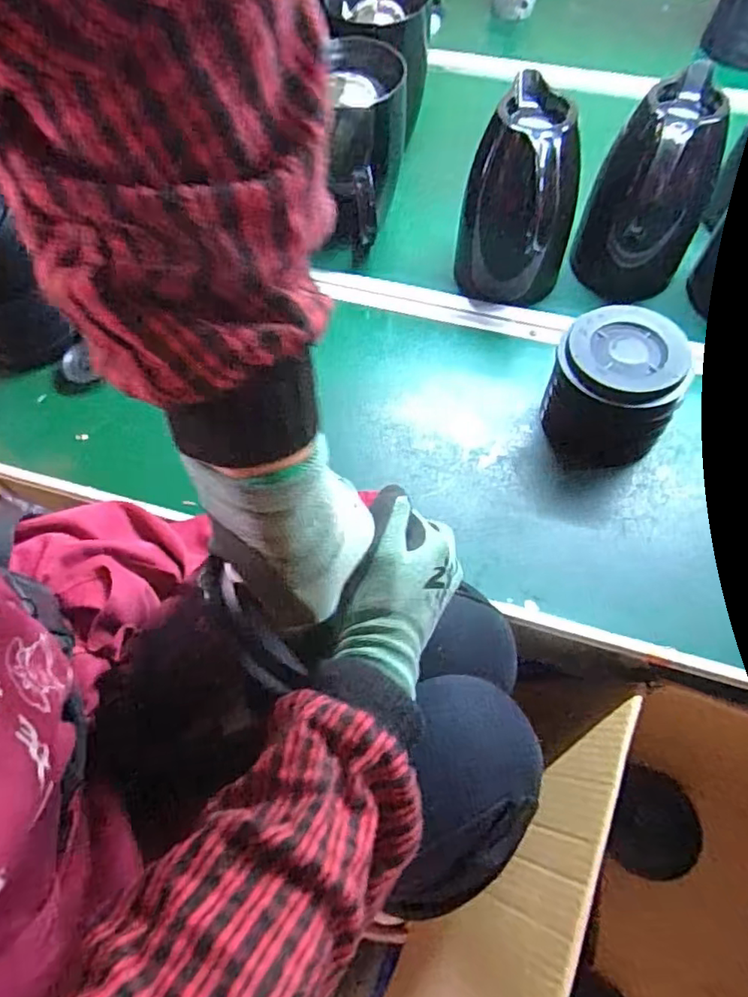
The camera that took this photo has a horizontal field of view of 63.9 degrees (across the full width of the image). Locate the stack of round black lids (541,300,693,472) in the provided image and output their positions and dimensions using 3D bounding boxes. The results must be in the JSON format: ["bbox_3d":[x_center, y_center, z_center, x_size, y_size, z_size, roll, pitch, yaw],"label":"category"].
[{"bbox_3d":[0.235,-0.105,0.597,0.124,0.111,0.122,30,66,16],"label":"stack of round black lids"}]

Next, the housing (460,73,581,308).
[{"bbox_3d":[0.158,-0.317,0.661,0.122,0.197,0.138,16,63,10],"label":"housing"}]

